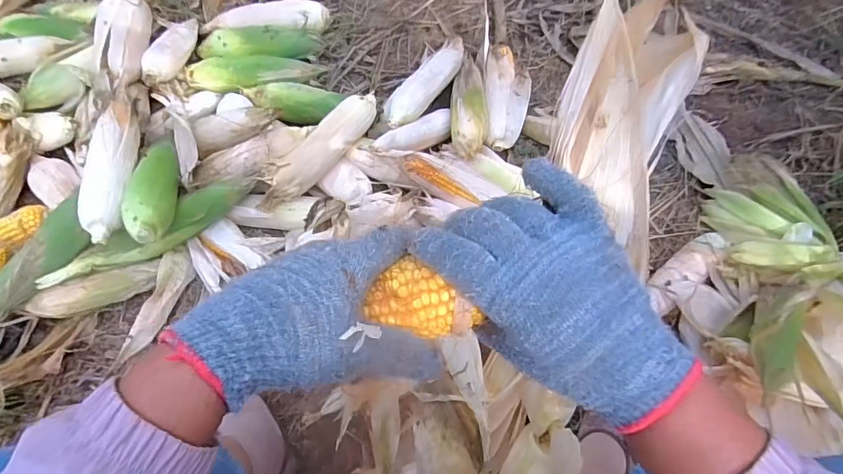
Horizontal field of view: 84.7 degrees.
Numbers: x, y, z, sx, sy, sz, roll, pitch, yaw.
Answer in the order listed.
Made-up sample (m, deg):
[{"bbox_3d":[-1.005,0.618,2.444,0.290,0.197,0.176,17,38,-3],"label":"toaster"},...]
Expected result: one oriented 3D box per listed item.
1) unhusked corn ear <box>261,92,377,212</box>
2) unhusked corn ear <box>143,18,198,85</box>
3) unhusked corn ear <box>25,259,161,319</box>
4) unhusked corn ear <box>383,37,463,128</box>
[{"bbox_3d":[-0.171,-0.148,0.795,0.057,0.048,0.260,35,76,9],"label":"unhusked corn ear"},{"bbox_3d":[-0.481,-0.367,0.903,0.059,0.049,0.240,-2,45,-1],"label":"unhusked corn ear"},{"bbox_3d":[-0.511,0.085,0.730,0.195,0.051,0.044,-19,74,-6],"label":"unhusked corn ear"},{"bbox_3d":[0.009,-0.293,0.882,0.074,0.059,0.274,31,63,9],"label":"unhusked corn ear"}]

